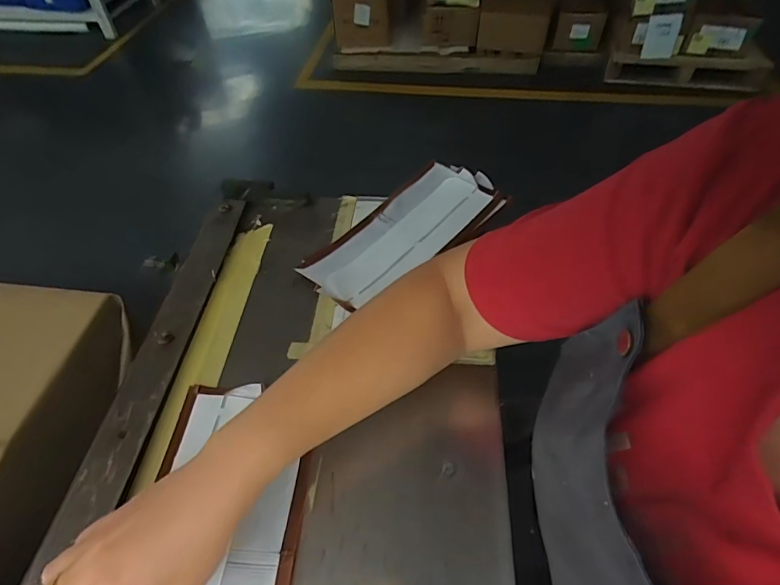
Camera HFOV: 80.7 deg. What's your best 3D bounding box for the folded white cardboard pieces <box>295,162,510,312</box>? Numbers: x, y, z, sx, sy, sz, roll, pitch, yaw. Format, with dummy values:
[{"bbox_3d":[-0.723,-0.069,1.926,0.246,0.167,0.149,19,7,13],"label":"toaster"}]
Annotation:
[{"bbox_3d":[0.012,-0.069,0.506,0.236,0.034,0.109,-30,55,-24],"label":"folded white cardboard pieces"}]

